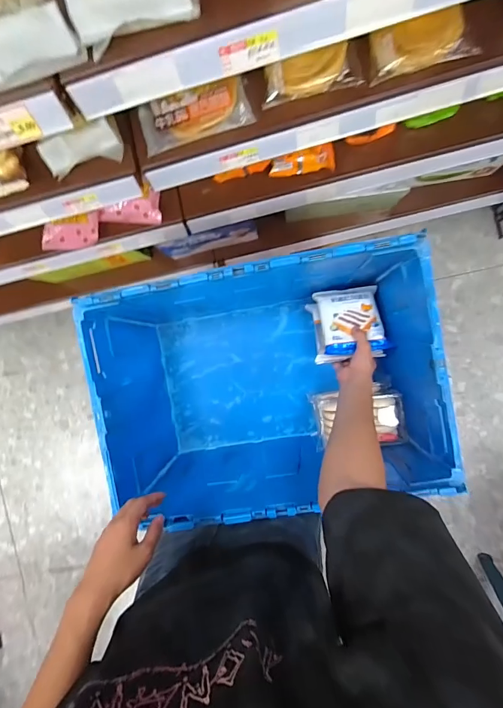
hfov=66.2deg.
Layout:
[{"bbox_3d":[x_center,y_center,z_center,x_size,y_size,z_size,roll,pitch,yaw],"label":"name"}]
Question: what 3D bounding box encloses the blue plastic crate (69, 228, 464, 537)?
[{"bbox_3d":[0.034,0.052,0.777,0.576,0.312,0.405,-10,92,7],"label":"blue plastic crate"}]

